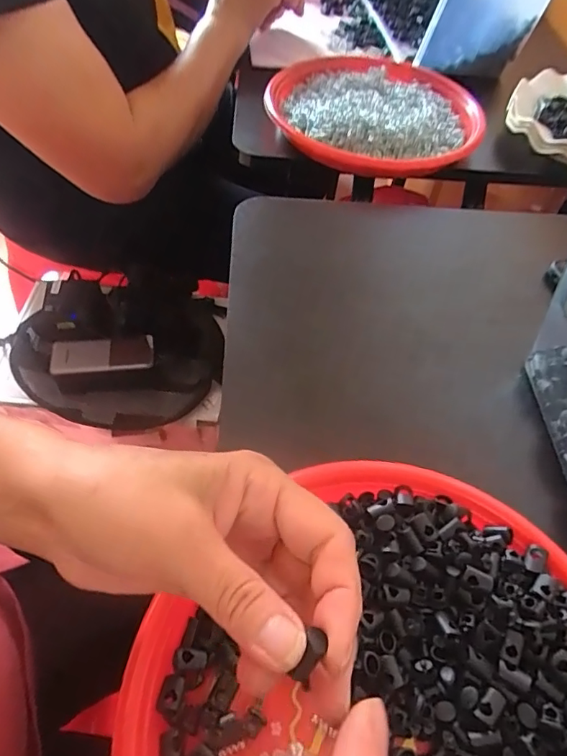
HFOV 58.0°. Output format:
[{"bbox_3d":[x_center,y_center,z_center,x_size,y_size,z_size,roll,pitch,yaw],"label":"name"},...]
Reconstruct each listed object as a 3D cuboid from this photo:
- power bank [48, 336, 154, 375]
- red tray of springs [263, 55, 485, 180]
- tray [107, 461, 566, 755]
[{"bbox_3d":[-0.240,-0.032,0.673,0.146,0.020,0.047,-3,52,11],"label":"power bank"},{"bbox_3d":[0.101,-0.307,0.586,0.240,0.034,0.238,23,55,12],"label":"red tray of springs"},{"bbox_3d":[0.059,0.153,0.233,0.222,0.029,0.229,3,53,-3],"label":"tray"}]

